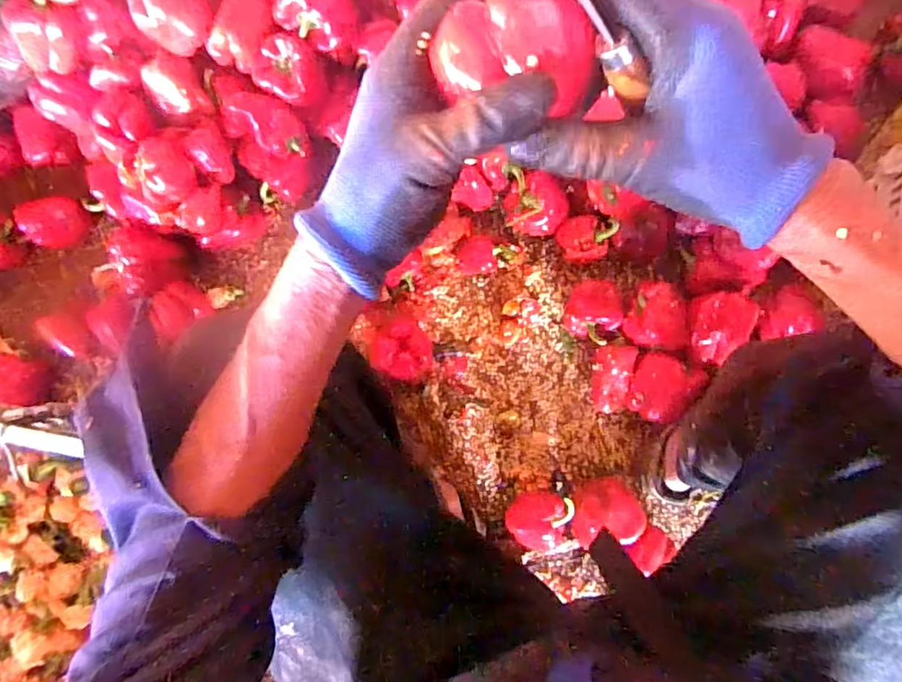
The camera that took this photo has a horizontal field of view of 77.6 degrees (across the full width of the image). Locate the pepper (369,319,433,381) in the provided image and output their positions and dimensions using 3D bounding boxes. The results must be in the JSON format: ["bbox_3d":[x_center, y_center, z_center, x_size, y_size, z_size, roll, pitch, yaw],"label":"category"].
[{"bbox_3d":[-0.063,0.015,0.795,0.074,0.091,0.075,0,86,4],"label":"pepper"}]

